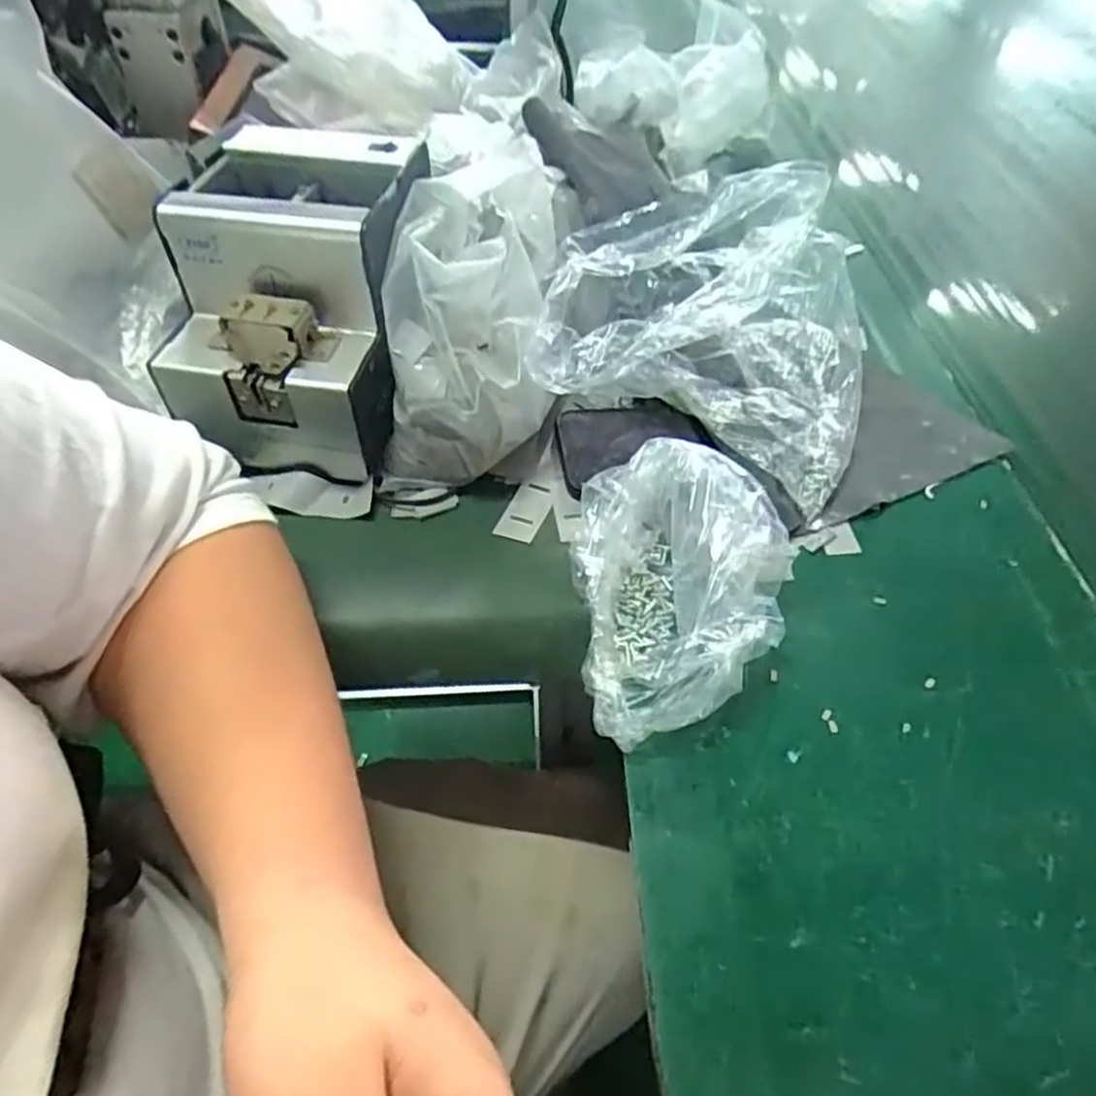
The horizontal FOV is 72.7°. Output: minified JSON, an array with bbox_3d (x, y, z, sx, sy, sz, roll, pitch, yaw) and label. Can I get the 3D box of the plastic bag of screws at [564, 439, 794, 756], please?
[{"bbox_3d":[0.063,0.023,0.394,0.120,0.064,0.151,18,52,12],"label":"plastic bag of screws"}]

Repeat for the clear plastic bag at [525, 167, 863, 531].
[{"bbox_3d":[0.114,-0.156,0.484,0.206,0.151,0.193,12,51,7],"label":"clear plastic bag"}]

